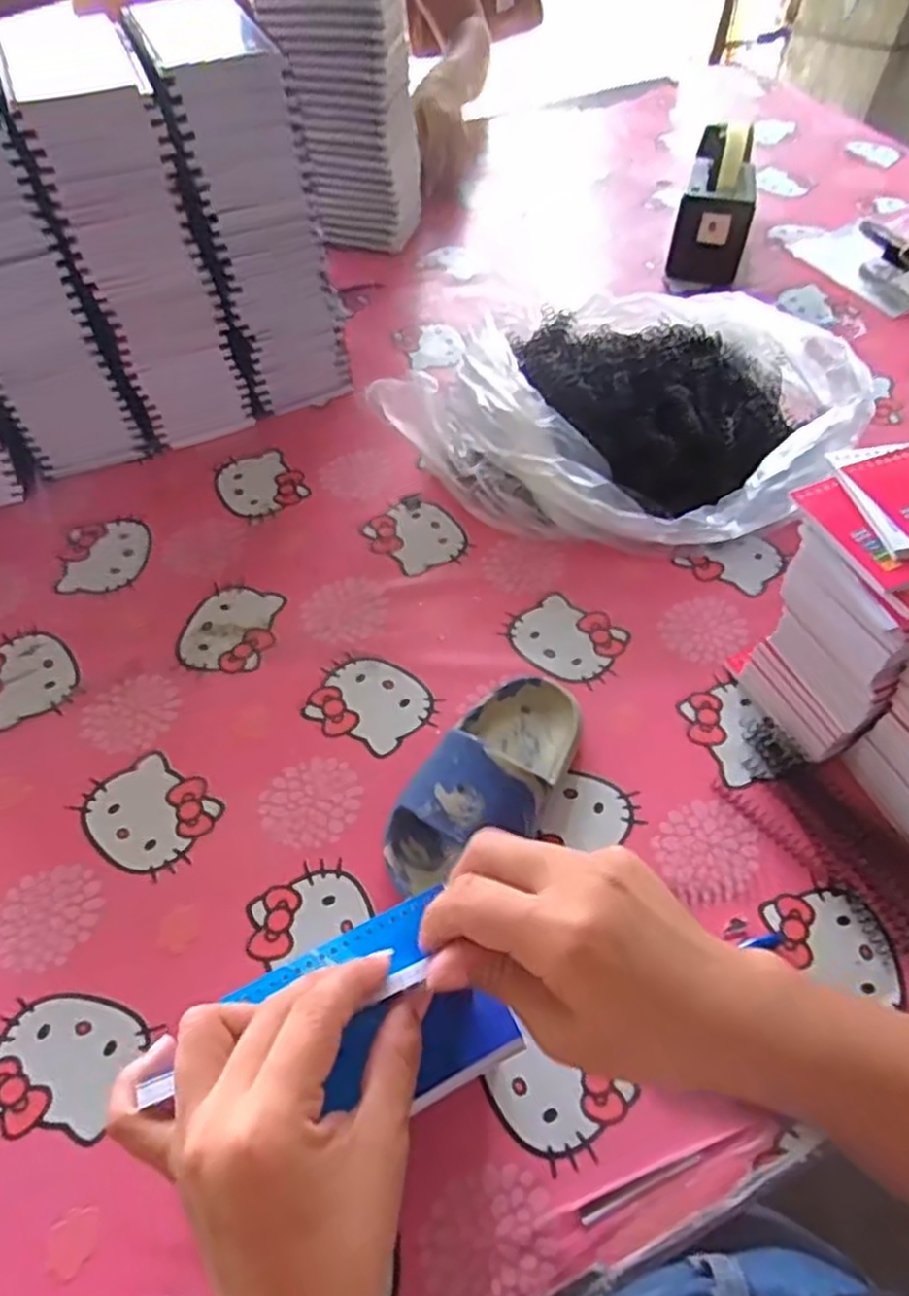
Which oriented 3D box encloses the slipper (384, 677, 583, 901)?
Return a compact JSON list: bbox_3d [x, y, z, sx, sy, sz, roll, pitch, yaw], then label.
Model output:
[{"bbox_3d":[0.024,0.081,0.491,0.076,0.059,0.169,27,59,18],"label":"slipper"}]

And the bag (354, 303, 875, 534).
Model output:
[{"bbox_3d":[0.158,-0.198,0.665,0.310,0.100,0.302,35,62,23],"label":"bag"}]

